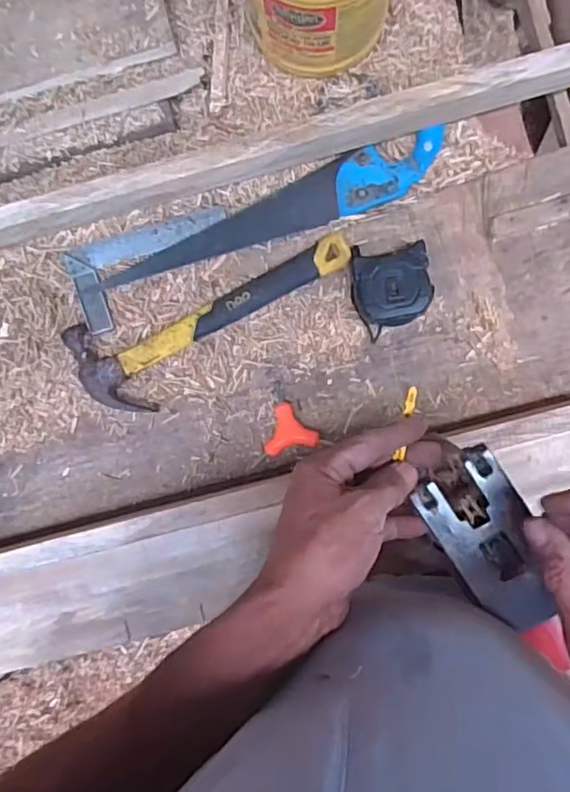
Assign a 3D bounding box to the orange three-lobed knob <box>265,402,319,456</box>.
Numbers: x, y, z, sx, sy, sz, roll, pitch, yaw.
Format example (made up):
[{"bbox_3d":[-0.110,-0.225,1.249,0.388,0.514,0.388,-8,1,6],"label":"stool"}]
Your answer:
[{"bbox_3d":[0.010,0.041,0.651,0.054,0.011,0.059,15,86,6],"label":"orange three-lobed knob"}]

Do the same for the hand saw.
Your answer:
[{"bbox_3d":[-0.006,-0.217,0.677,0.395,0.020,0.074,-18,84,3],"label":"hand saw"}]

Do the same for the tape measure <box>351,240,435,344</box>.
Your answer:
[{"bbox_3d":[0.117,-0.116,0.644,0.086,0.042,0.096,-2,85,5],"label":"tape measure"}]

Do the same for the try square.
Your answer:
[{"bbox_3d":[-0.150,-0.146,0.669,0.186,0.019,0.094,-20,83,3],"label":"try square"}]

